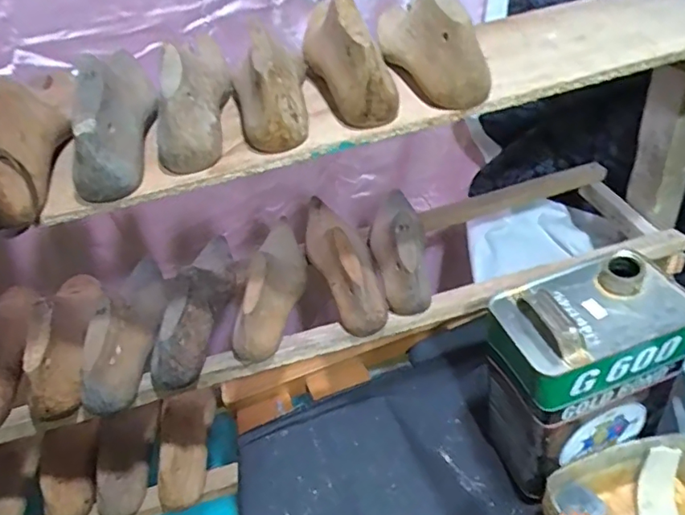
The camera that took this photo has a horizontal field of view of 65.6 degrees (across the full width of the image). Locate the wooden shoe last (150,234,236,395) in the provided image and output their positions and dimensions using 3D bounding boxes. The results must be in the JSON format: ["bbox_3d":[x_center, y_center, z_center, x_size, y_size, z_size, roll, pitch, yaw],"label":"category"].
[{"bbox_3d":[-0.170,0.044,0.633,0.060,0.080,0.244,-4,38,5],"label":"wooden shoe last"}]

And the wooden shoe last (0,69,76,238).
[{"bbox_3d":[-0.280,-0.112,0.456,0.057,0.084,0.234,-13,39,-6],"label":"wooden shoe last"}]

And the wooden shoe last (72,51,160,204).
[{"bbox_3d":[-0.198,-0.120,0.447,0.063,0.064,0.151,-10,52,-2],"label":"wooden shoe last"}]

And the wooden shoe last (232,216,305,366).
[{"bbox_3d":[-0.093,0.023,0.654,0.084,0.089,0.251,-6,25,3],"label":"wooden shoe last"}]

